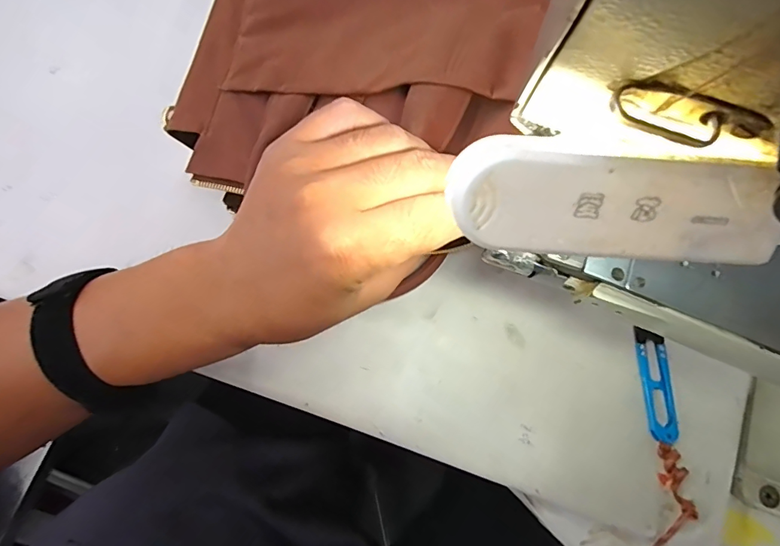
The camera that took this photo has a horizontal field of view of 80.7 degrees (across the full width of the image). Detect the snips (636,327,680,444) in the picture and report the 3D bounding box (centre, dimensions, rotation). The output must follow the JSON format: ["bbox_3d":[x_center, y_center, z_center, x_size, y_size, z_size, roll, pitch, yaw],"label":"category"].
[{"bbox_3d":[0.196,0.081,0.336,0.021,0.008,0.080,0,75,-1],"label":"snips"}]

